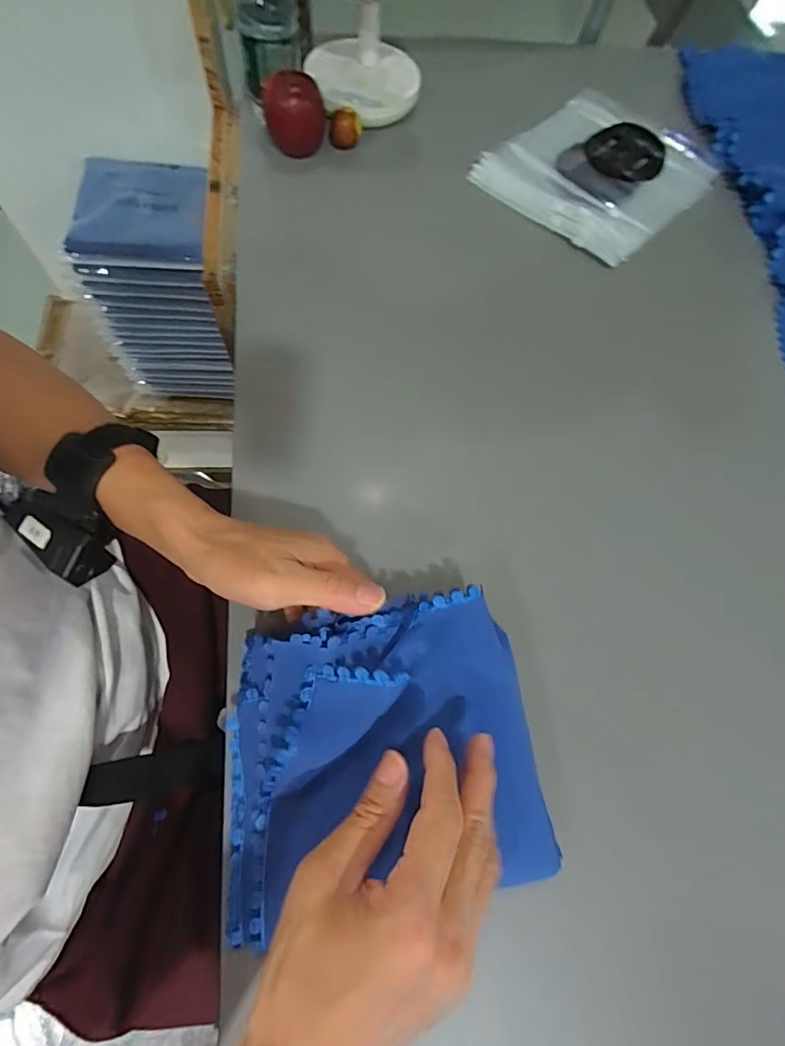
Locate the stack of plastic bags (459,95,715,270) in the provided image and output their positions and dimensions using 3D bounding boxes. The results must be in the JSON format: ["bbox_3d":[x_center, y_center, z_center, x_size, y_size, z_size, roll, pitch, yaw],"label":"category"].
[{"bbox_3d":[0.239,-0.409,0.551,0.199,0.025,0.245,43,72,11],"label":"stack of plastic bags"}]

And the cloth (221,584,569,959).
[{"bbox_3d":[-0.008,0.136,0.292,0.192,0.053,0.173,-7,70,-5],"label":"cloth"}]

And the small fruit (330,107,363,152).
[{"bbox_3d":[-0.053,-0.445,0.538,0.035,0.040,0.034,-2,69,-5],"label":"small fruit"}]

